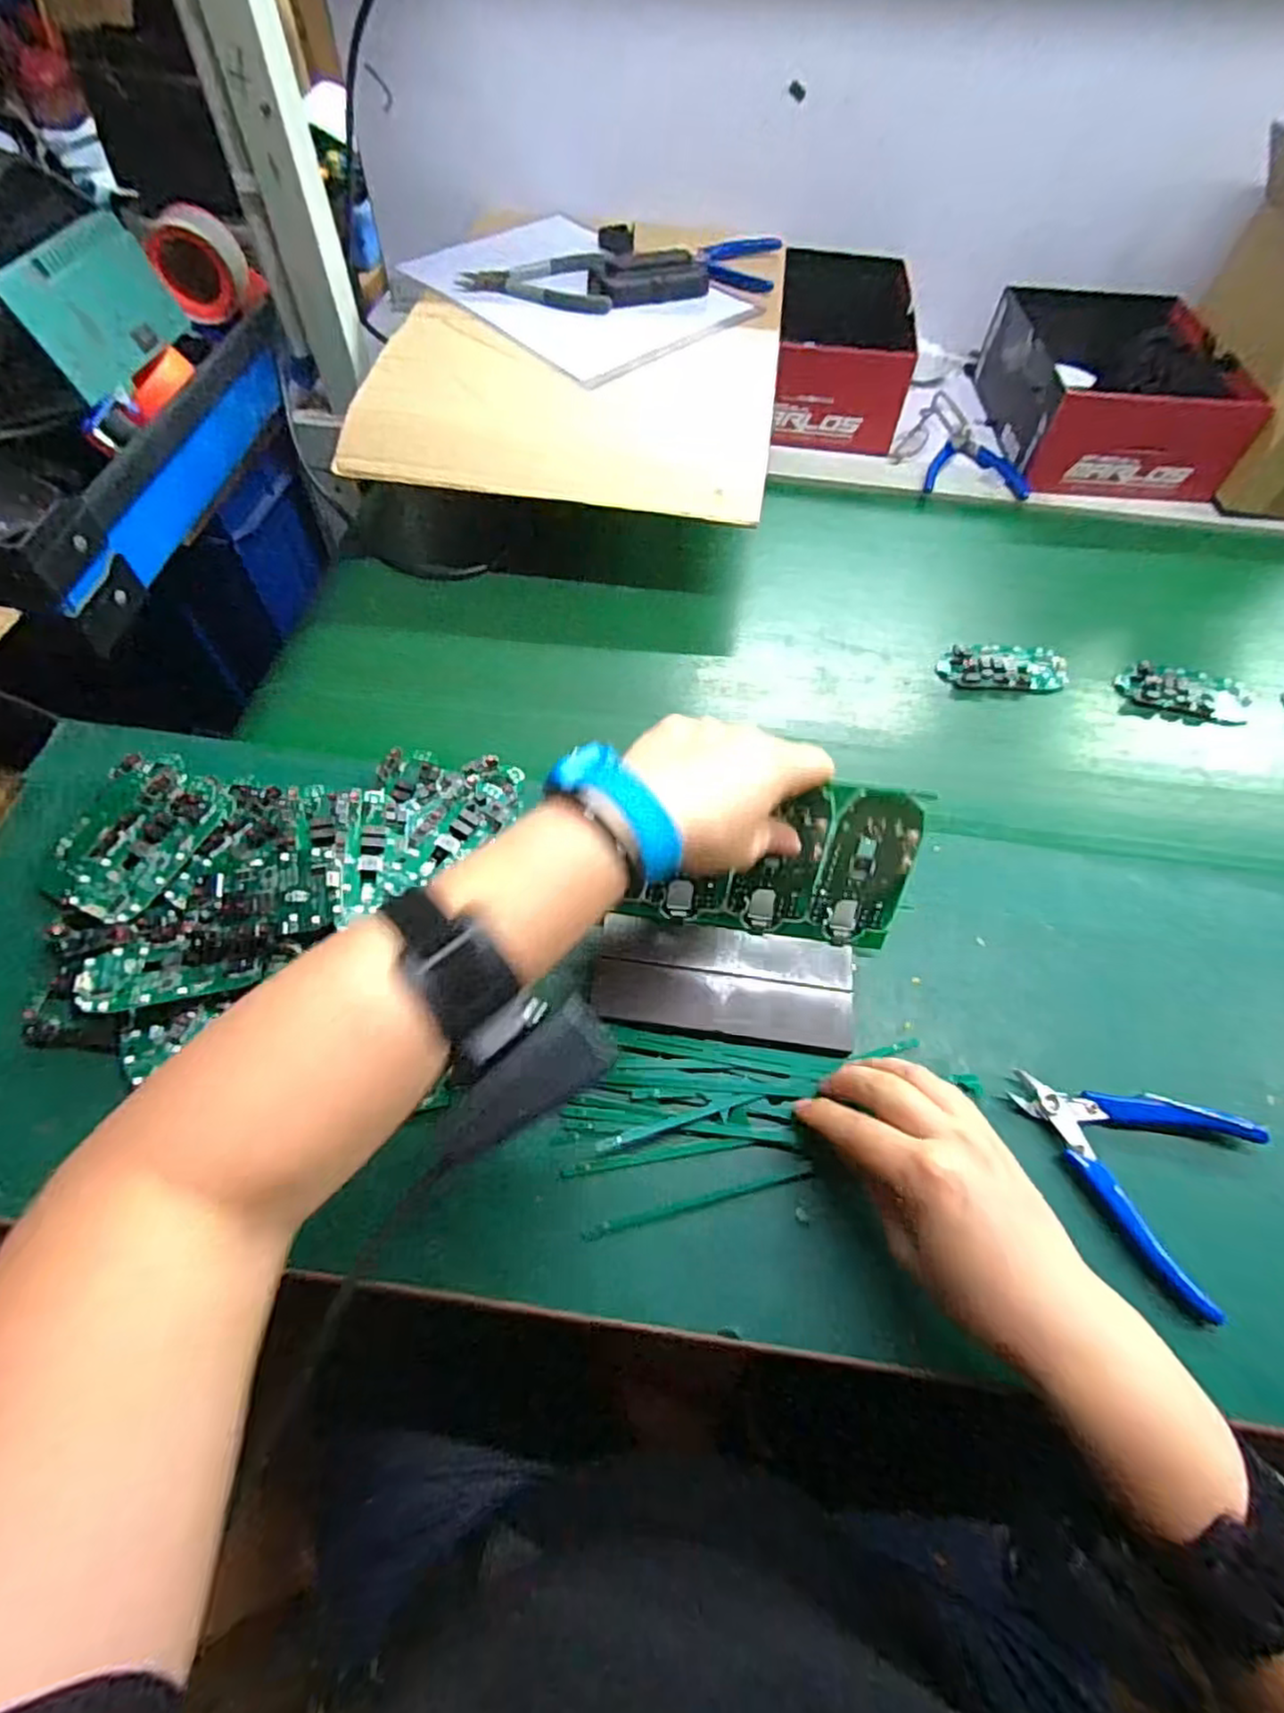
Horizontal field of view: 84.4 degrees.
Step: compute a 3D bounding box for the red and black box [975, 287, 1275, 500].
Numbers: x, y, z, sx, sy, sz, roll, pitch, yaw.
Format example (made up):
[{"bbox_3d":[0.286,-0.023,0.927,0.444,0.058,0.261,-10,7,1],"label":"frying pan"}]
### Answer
[{"bbox_3d":[0.447,-0.464,0.689,0.175,0.088,0.256,2,60,-2],"label":"red and black box"}]

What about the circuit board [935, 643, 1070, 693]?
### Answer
[{"bbox_3d":[0.288,-0.151,0.565,0.099,0.011,0.046,5,60,0],"label":"circuit board"}]

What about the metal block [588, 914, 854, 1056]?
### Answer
[{"bbox_3d":[0.048,0.072,0.407,0.145,0.008,0.062,8,60,2],"label":"metal block"}]

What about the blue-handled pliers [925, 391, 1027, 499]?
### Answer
[{"bbox_3d":[0.337,-0.420,0.715,0.092,0.011,0.172,12,60,4],"label":"blue-handled pliers"}]

